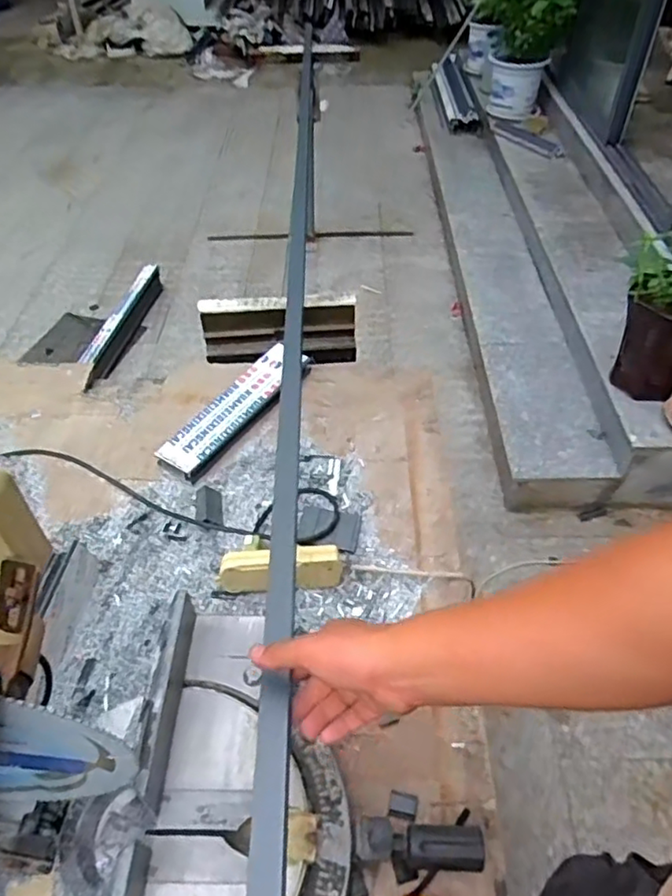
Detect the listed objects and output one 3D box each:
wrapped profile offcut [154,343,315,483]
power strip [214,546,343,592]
[{"bbox_3d":[-0.167,-0.075,1.110,0.095,0.034,0.350,29,53,23],"label":"wrapped profile offcut"},{"bbox_3d":[-0.077,0.169,0.872,0.170,0.060,0.044,-4,48,-4],"label":"power strip"}]

